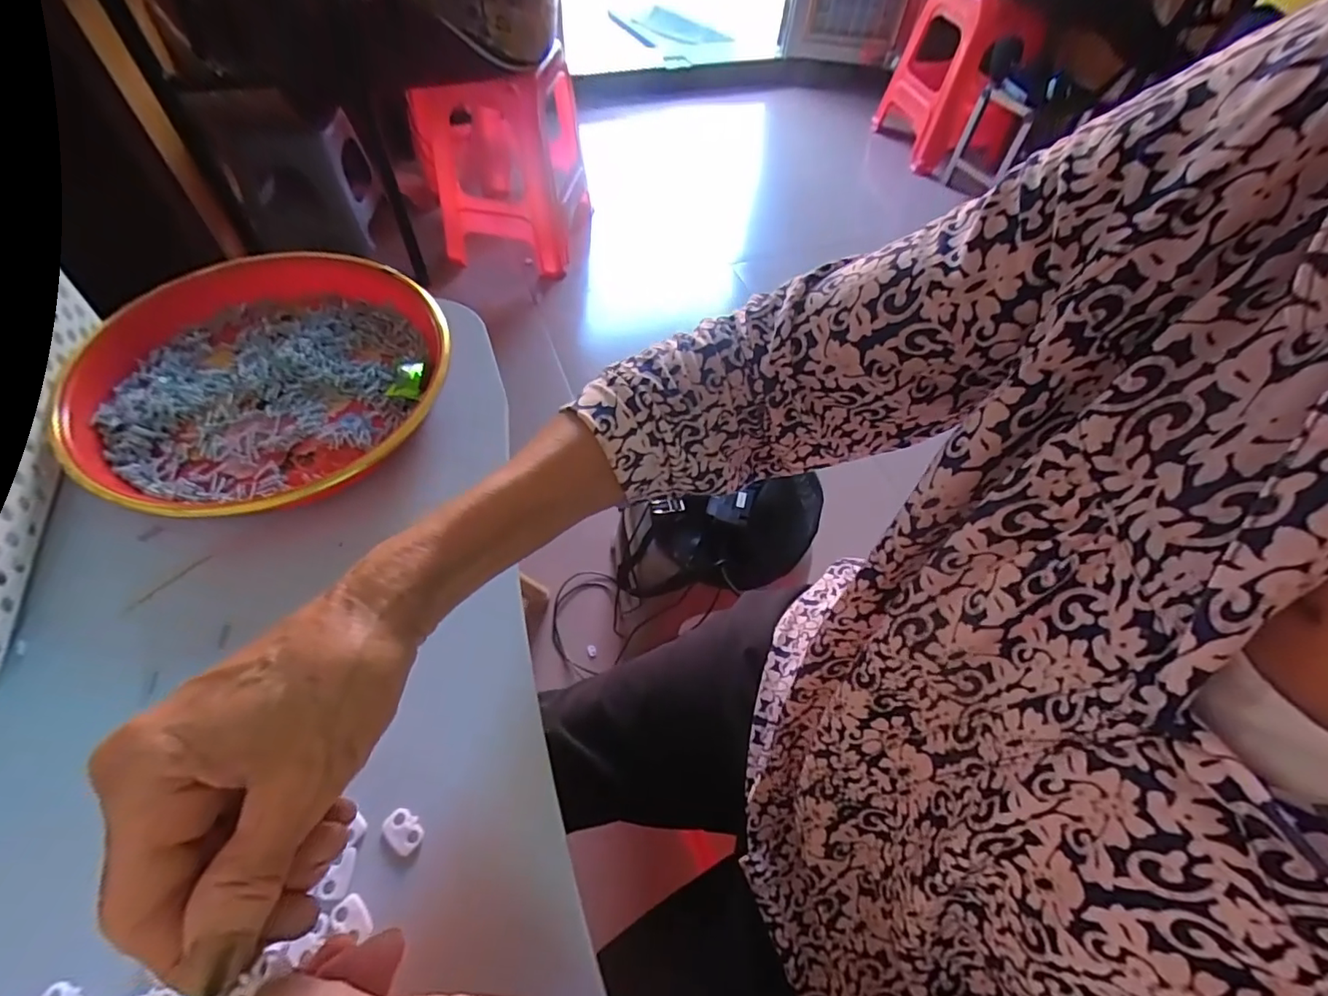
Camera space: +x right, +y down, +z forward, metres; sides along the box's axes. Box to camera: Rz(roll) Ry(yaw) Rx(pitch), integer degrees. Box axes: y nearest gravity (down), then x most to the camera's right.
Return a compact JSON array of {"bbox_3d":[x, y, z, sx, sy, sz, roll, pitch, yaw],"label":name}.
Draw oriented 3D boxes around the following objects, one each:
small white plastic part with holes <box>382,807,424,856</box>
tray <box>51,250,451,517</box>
[{"bbox_3d":[-0.115,0.146,0.246,0.019,0.004,0.013,34,60,17],"label":"small white plastic part with holes"},{"bbox_3d":[-0.258,-0.083,0.360,0.202,0.057,0.205,2,56,-3],"label":"tray"}]

